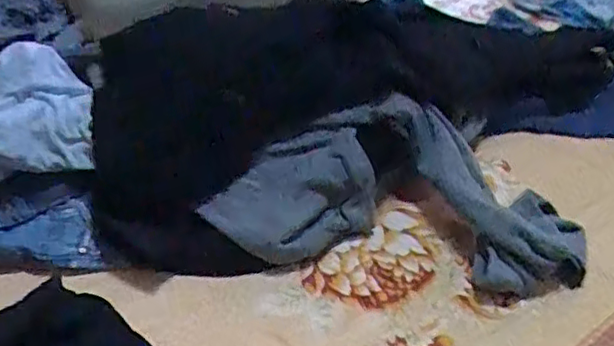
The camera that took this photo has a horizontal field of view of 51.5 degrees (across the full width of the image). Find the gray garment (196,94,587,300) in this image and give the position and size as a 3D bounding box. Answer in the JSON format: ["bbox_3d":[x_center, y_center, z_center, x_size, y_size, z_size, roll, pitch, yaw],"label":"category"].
[{"bbox_3d":[0.105,0.016,0.727,0.397,0.123,0.173,4,40,3],"label":"gray garment"}]

